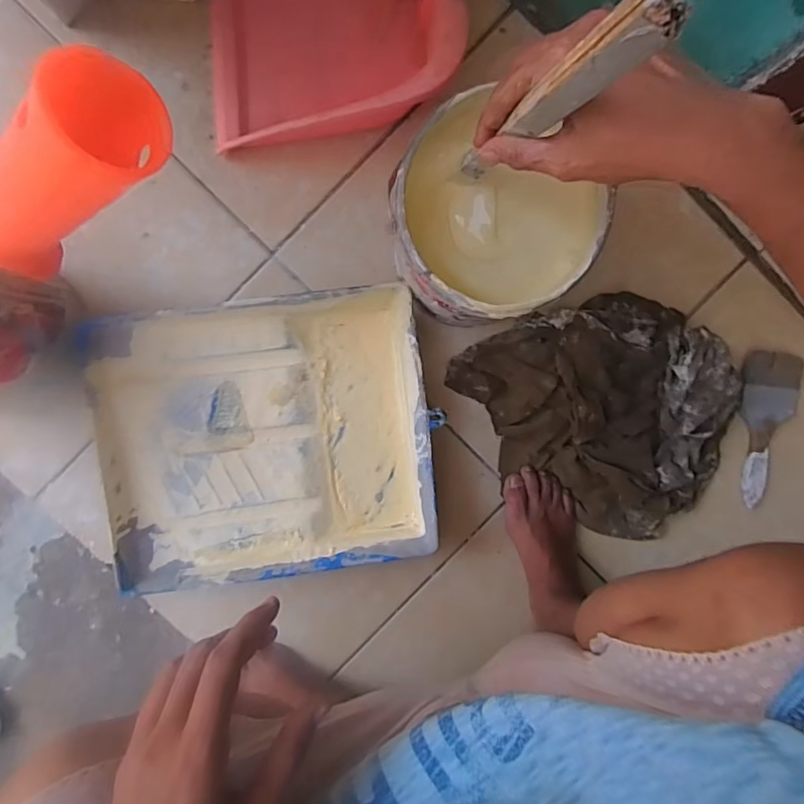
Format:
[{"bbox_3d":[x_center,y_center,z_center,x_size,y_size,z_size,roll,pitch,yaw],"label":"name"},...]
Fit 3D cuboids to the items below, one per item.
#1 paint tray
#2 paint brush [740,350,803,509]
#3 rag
[{"bbox_3d":[-0.142,0.037,0.556,0.338,0.075,0.284,-8,93,-4],"label":"paint tray"},{"bbox_3d":[0.440,0.033,0.604,0.075,0.011,0.183,6,92,-5],"label":"paint brush"},{"bbox_3d":[0.236,0.027,0.580,0.284,0.044,0.290,-24,94,-3],"label":"rag"}]

